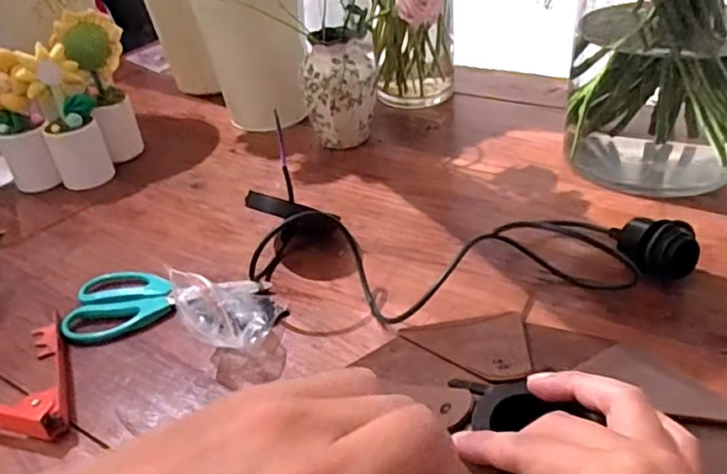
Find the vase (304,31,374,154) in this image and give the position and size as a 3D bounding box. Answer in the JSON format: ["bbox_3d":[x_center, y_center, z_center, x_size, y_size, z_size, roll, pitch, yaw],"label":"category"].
[{"bbox_3d":[-0.032,-0.188,0.765,0.094,0.142,0.088,-8,35,-1],"label":"vase"}]

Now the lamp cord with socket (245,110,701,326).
[{"bbox_3d":[0.083,-0.003,0.554,0.375,0.063,0.196,-10,35,-5],"label":"lamp cord with socket"}]

